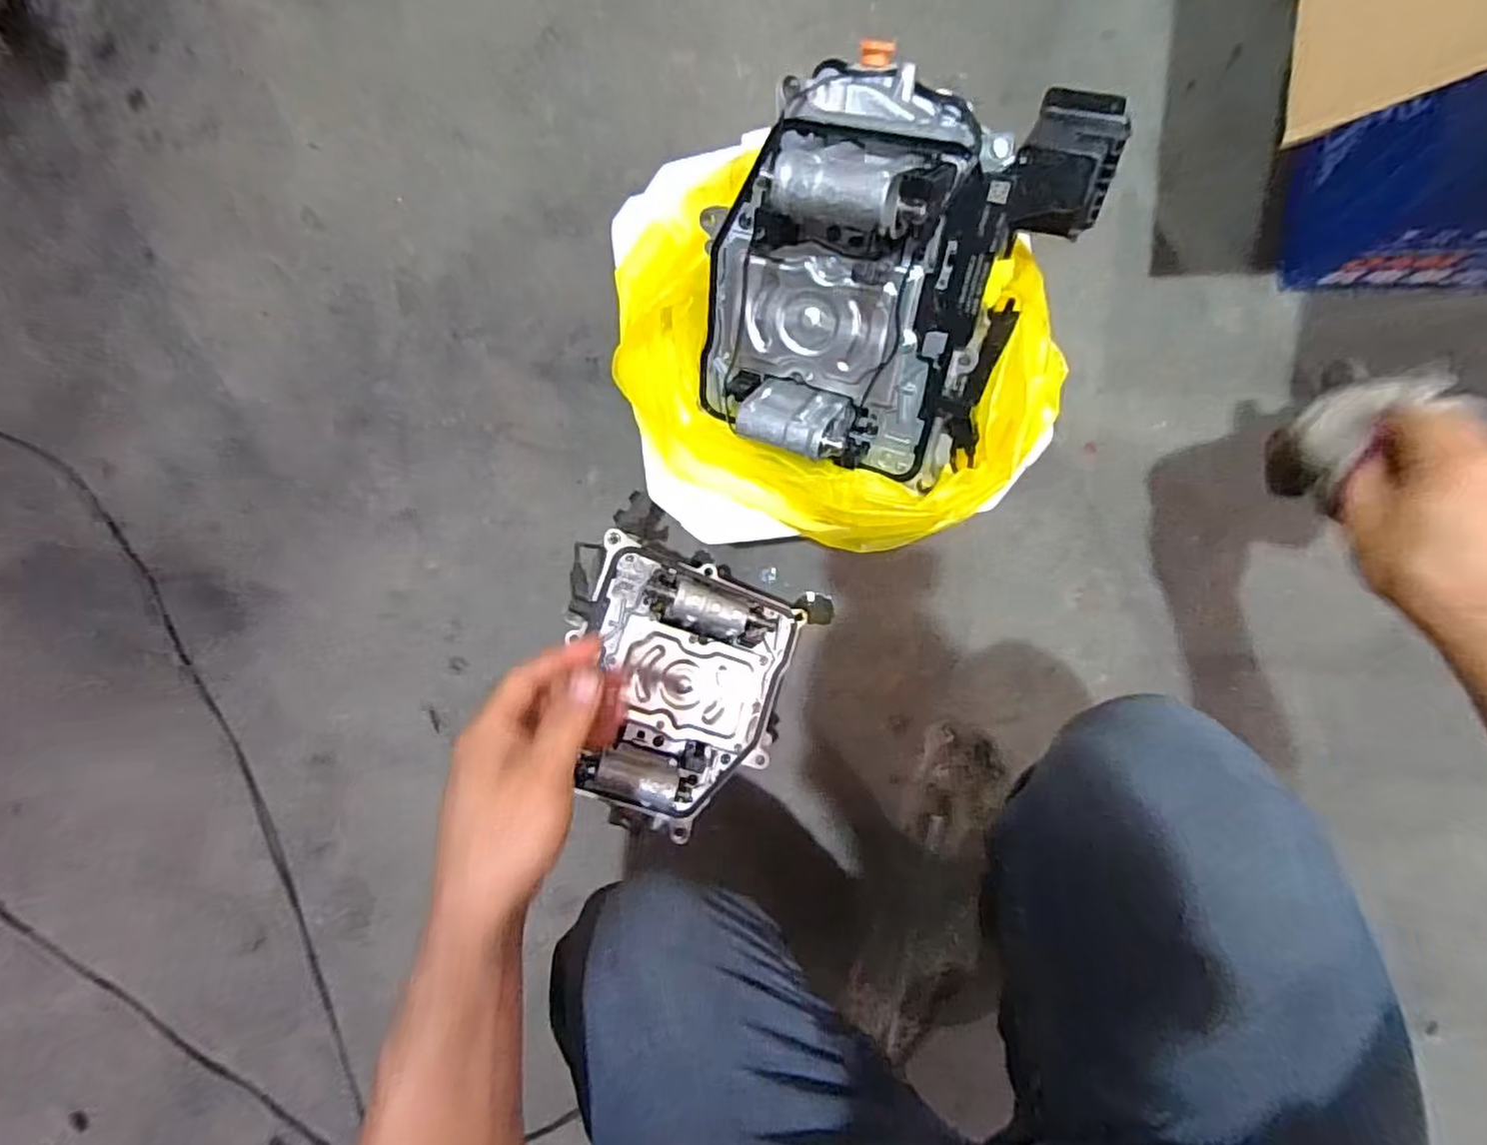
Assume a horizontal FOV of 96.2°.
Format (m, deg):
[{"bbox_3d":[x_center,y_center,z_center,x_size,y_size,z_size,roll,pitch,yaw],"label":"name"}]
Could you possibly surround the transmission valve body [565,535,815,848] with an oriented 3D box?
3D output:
[{"bbox_3d":[-0.062,0.092,0.584,0.209,0.082,0.216,22,73,-8],"label":"transmission valve body"}]

